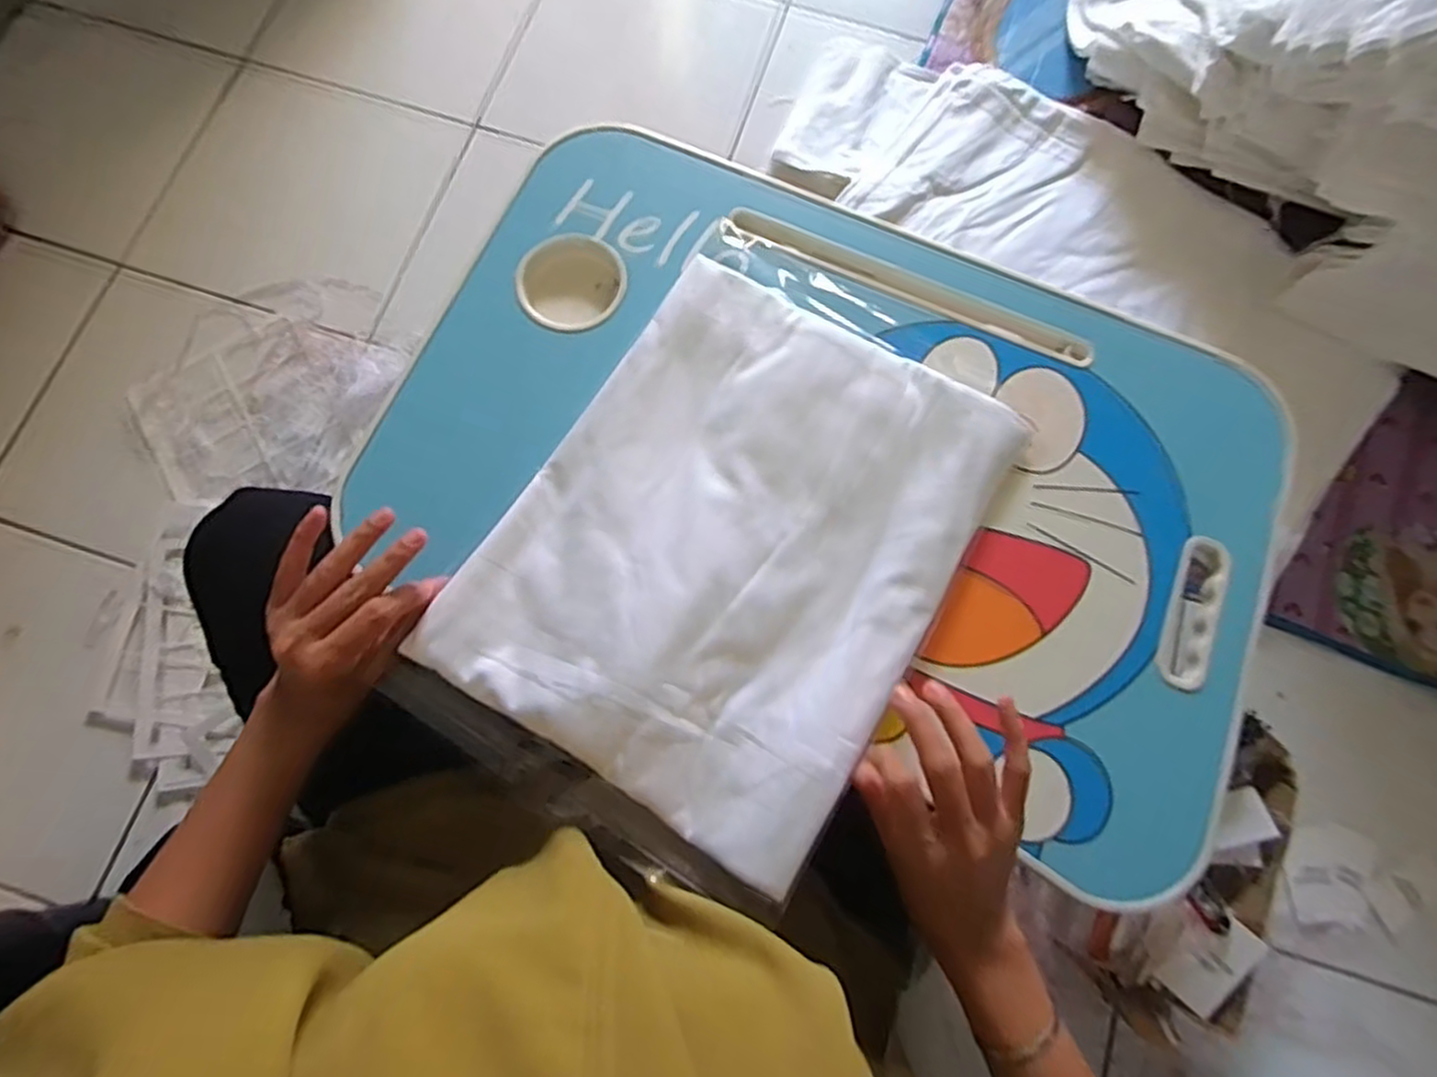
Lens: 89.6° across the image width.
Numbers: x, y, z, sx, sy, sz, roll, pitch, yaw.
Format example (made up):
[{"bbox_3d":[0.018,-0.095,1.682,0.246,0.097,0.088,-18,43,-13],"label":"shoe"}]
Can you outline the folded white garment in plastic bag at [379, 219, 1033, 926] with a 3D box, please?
[{"bbox_3d":[0.014,-0.007,0.462,0.259,0.038,0.390,30,78,6],"label":"folded white garment in plastic bag"}]

